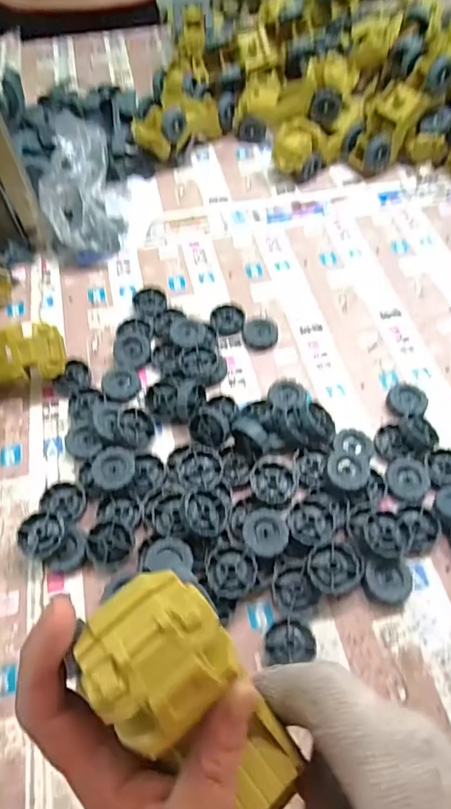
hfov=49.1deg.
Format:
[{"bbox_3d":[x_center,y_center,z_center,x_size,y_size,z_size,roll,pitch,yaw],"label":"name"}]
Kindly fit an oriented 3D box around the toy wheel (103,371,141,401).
[{"bbox_3d":[-0.104,-0.017,0.494,0.036,0.013,0.029,-7,57,-2],"label":"toy wheel"}]

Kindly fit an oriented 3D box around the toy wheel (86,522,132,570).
[{"bbox_3d":[-0.095,0.114,0.405,0.036,0.006,0.037,32,87,4],"label":"toy wheel"}]

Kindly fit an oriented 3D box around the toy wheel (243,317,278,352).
[{"bbox_3d":[0.038,-0.076,0.532,0.035,0.014,0.035,-1,57,1],"label":"toy wheel"}]

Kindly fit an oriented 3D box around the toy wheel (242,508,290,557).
[{"bbox_3d":[0.033,0.106,0.409,0.036,0.019,0.040,10,58,8],"label":"toy wheel"}]

